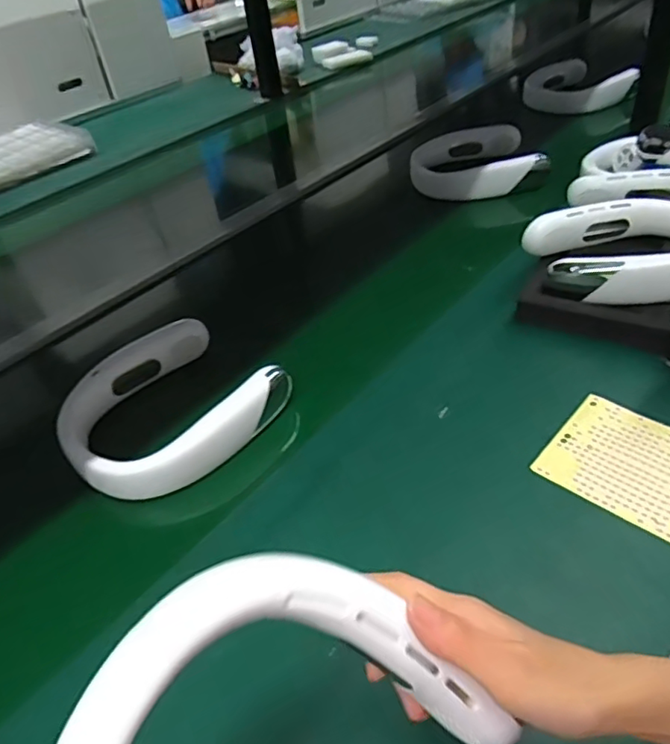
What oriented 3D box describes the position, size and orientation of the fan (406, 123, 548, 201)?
[{"bbox_3d":[0.239,-0.346,0.964,0.211,0.070,0.168,7,43,14],"label":"fan"}]

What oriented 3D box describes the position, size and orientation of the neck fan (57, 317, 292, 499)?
[{"bbox_3d":[-0.172,0.031,0.585,0.188,0.045,0.198,29,52,33],"label":"neck fan"}]

